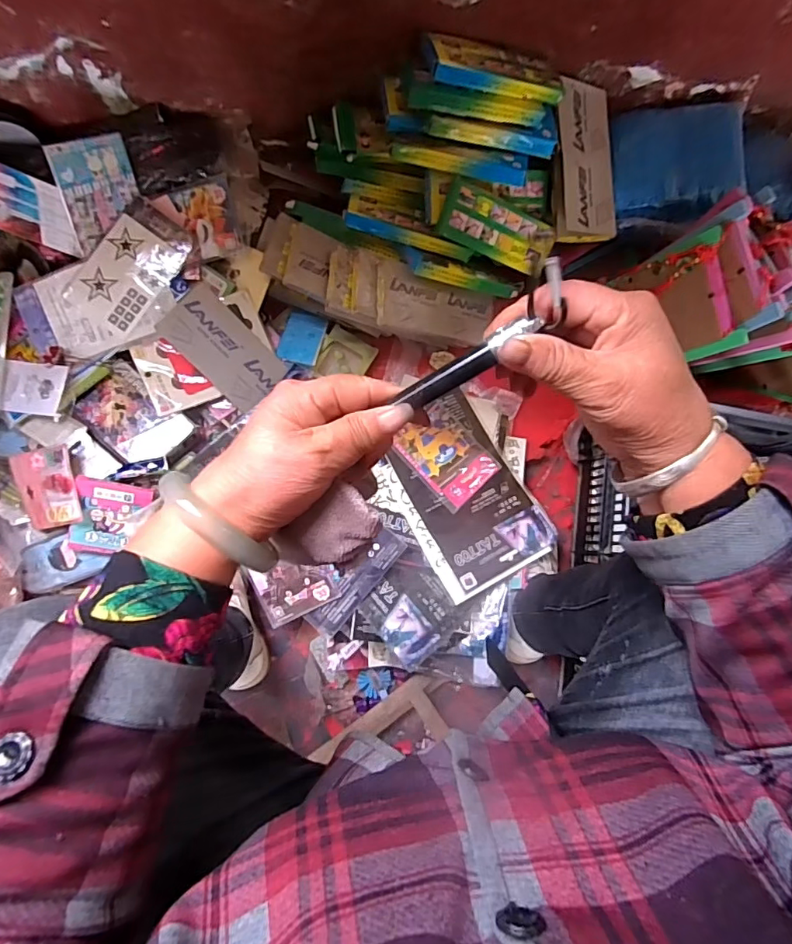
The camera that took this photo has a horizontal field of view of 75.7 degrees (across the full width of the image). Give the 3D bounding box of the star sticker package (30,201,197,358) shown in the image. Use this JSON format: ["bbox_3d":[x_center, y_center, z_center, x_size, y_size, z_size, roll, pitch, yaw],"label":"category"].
[{"bbox_3d":[-0.367,-0.251,0.679,0.214,0.008,0.130,-41,95,-2],"label":"star sticker package"}]

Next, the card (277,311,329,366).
[{"bbox_3d":[-0.138,-0.198,0.754,0.058,0.006,0.099,11,57,-1],"label":"card"}]

